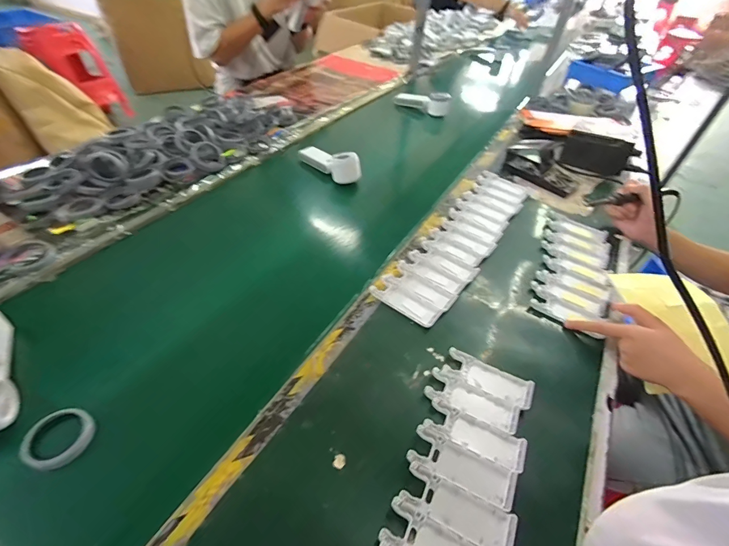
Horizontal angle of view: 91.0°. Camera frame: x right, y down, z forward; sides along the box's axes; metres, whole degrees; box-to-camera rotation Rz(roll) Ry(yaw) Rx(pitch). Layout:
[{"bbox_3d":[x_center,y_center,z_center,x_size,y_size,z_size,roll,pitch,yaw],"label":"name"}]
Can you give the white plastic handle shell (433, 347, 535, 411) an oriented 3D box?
[{"bbox_3d":[0.146,0.131,0.441,0.114,0.009,0.048,22,47,16],"label":"white plastic handle shell"}]

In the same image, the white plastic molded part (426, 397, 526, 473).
[{"bbox_3d":[0.120,0.177,0.392,0.103,0.014,0.045,23,47,16],"label":"white plastic molded part"}]

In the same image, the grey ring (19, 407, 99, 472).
[{"bbox_3d":[-0.318,0.172,0.372,0.054,0.021,0.059,3,45,-3],"label":"grey ring"}]

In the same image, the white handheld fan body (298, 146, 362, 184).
[{"bbox_3d":[-0.076,-0.246,0.787,0.059,0.052,0.147,-32,55,-31],"label":"white handheld fan body"}]

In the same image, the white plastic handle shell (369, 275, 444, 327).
[{"bbox_3d":[0.060,0.039,0.520,0.103,0.013,0.045,32,50,24],"label":"white plastic handle shell"}]

